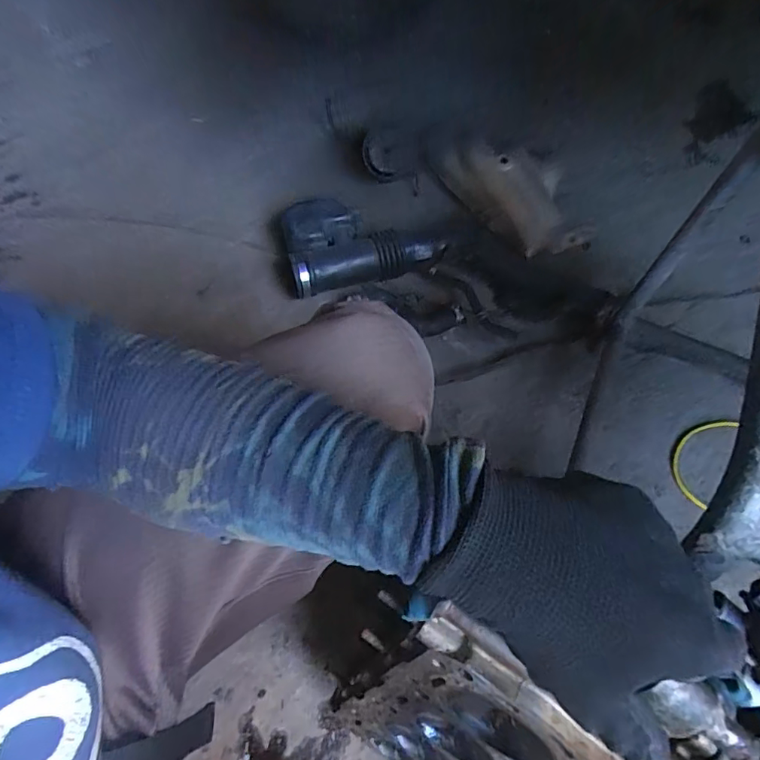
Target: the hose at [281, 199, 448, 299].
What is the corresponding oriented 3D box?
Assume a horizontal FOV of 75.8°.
[{"bbox_3d":[-0.036,-0.255,0.887,0.278,0.077,0.173,-18,67,-9],"label":"hose"}]

